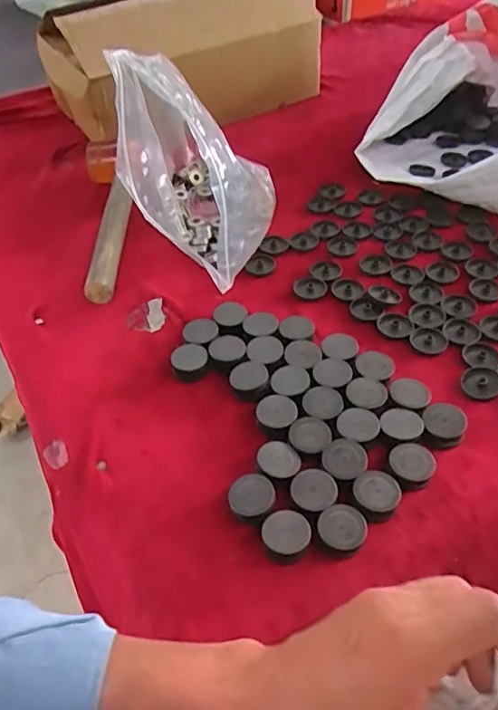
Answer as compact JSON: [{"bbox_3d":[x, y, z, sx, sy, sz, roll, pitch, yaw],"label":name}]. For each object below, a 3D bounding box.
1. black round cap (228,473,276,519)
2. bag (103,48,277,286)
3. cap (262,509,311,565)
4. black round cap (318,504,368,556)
[{"bbox_3d":[0.002,0.104,0.417,0.032,0.013,0.034,-2,45,2],"label":"black round cap"},{"bbox_3d":[-0.050,-0.222,0.608,0.137,0.193,0.219,8,46,11],"label":"bag"},{"bbox_3d":[0.026,0.126,0.393,0.031,0.019,0.037,-12,45,-8],"label":"cap"},{"bbox_3d":[0.064,0.122,0.395,0.031,0.017,0.033,-2,45,2],"label":"black round cap"}]

